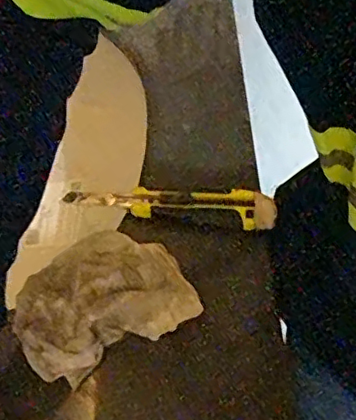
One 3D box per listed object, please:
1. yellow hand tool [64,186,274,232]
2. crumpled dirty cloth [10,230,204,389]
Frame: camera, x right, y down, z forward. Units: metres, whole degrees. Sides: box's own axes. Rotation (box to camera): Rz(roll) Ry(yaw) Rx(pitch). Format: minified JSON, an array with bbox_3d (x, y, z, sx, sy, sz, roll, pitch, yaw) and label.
[{"bbox_3d":[-0.008,-0.003,0.598,0.209,0.024,0.039,5,57,5],"label":"yellow hand tool"},{"bbox_3d":[-0.073,0.076,0.536,0.154,0.033,0.125,-27,60,-15],"label":"crumpled dirty cloth"}]

